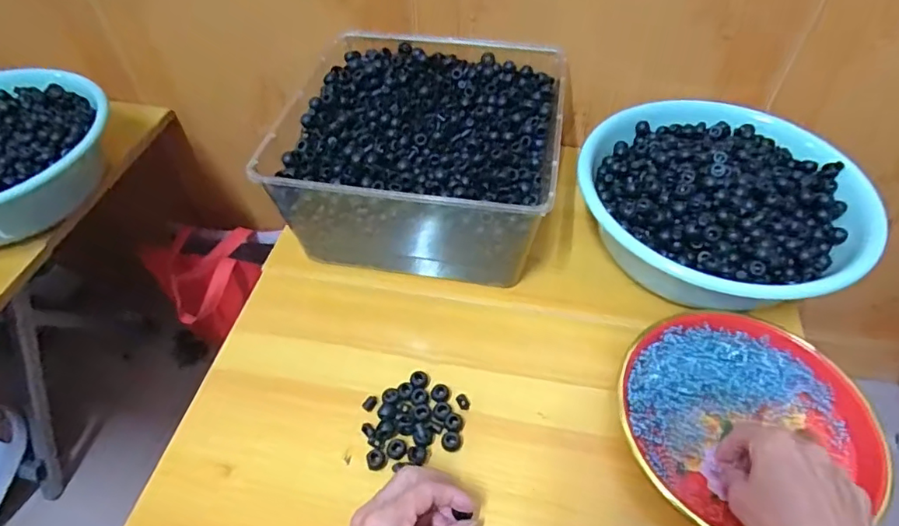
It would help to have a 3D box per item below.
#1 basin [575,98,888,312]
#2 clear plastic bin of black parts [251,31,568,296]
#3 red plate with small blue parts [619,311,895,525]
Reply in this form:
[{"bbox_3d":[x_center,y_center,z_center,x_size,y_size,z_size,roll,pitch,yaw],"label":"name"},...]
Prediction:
[{"bbox_3d":[0.292,-0.065,0.599,0.291,0.097,0.258,5,51,6],"label":"basin"},{"bbox_3d":[-0.024,-0.129,0.634,0.292,0.133,0.274,8,51,8],"label":"clear plastic bin of black parts"},{"bbox_3d":[0.258,0.131,0.476,0.203,0.030,0.193,-1,51,1],"label":"red plate with small blue parts"}]

